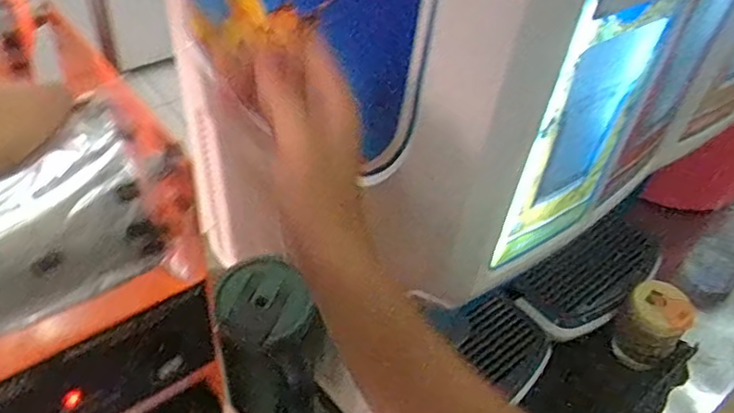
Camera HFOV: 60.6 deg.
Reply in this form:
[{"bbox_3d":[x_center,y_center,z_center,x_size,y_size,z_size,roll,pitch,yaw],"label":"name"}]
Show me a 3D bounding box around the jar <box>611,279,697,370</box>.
[{"bbox_3d":[0.390,0.168,0.869,0.084,0.117,0.074,30,49,22],"label":"jar"}]

